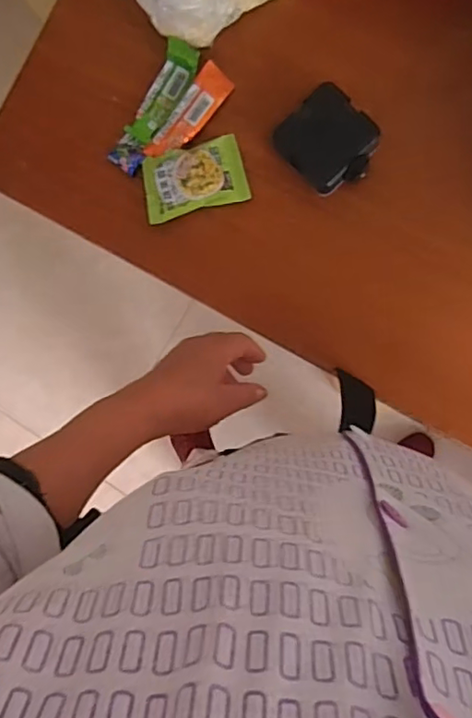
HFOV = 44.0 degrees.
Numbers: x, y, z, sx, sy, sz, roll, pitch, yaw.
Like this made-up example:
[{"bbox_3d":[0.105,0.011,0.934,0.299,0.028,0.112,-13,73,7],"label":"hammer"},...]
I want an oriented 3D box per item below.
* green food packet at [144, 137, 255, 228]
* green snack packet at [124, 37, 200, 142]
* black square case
[{"bbox_3d":[-0.040,-0.169,0.545,0.095,0.018,0.061,-15,87,7],"label":"green food packet"},{"bbox_3d":[-0.068,-0.252,0.553,0.033,0.009,0.095,29,93,7],"label":"green snack packet"},{"bbox_3d":[0.084,-0.195,0.526,0.073,0.030,0.079,-44,84,5],"label":"black square case"}]

